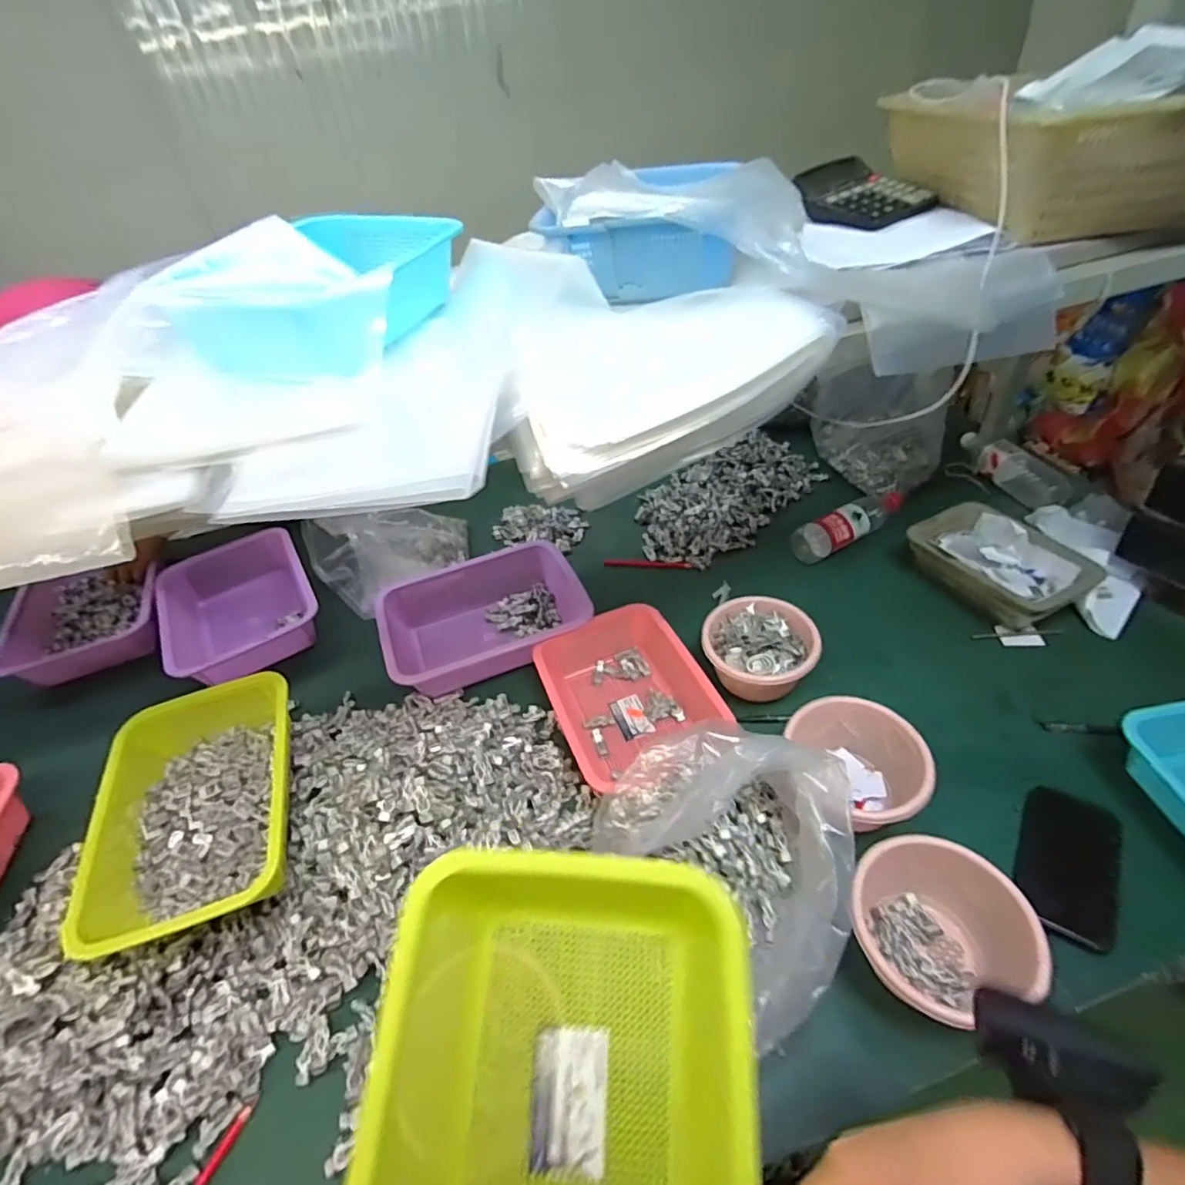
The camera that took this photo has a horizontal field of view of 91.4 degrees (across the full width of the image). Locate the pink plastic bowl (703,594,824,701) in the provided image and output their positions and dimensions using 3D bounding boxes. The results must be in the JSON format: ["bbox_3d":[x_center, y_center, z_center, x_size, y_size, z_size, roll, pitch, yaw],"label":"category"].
[{"bbox_3d":[0.232,0.077,0.807,0.149,0.067,0.137,-4,44,4],"label":"pink plastic bowl"}]

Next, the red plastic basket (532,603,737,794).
[{"bbox_3d":[0.048,0.145,0.785,0.197,0.079,0.272,-20,45,-13],"label":"red plastic basket"}]

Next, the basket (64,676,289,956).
[{"bbox_3d":[-0.424,0.220,0.629,0.197,0.068,0.274,-17,44,-10],"label":"basket"}]

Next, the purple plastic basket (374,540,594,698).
[{"bbox_3d":[-0.176,0.030,0.920,0.296,0.082,0.225,-22,45,-15],"label":"purple plastic basket"}]

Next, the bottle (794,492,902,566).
[{"bbox_3d":[0.453,-0.120,1.006,0.222,0.054,0.073,-20,45,-13],"label":"bottle"}]

